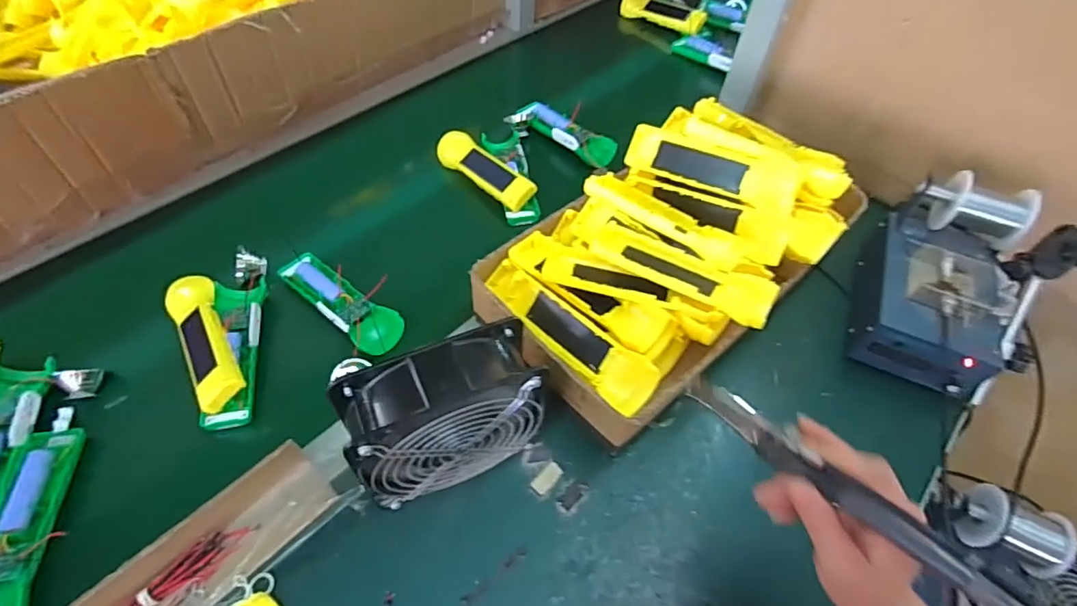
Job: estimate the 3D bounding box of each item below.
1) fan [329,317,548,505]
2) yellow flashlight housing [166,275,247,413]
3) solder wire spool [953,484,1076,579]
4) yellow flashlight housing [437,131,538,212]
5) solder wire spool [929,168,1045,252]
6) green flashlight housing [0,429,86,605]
[{"bbox_3d":[-0.071,0.093,0.421,0.145,0.152,0.063,-18,58,-16],"label":"fan"},{"bbox_3d":[-0.322,0.033,0.507,0.044,0.033,0.159,-29,61,-22],"label":"yellow flashlight housing"},{"bbox_3d":[0.472,0.226,0.521,0.088,0.052,0.053,26,57,15],"label":"solder wire spool"},{"bbox_3d":[-0.071,-0.175,0.688,0.042,0.034,0.167,-34,63,-24],"label":"yellow flashlight housing"},{"bbox_3d":[0.457,-0.094,0.549,0.077,0.063,0.054,18,55,10],"label":"solder wire spool"},{"bbox_3d":[-0.416,0.178,0.420,0.048,0.026,0.163,-8,55,-9],"label":"green flashlight housing"}]

